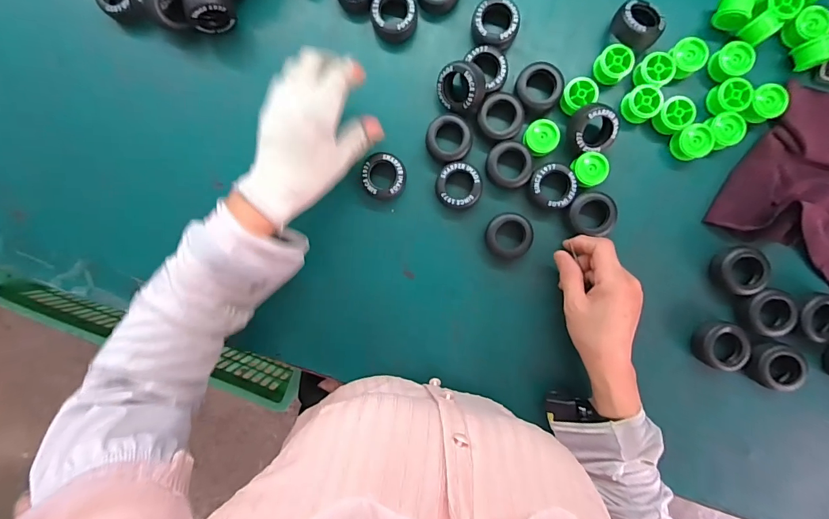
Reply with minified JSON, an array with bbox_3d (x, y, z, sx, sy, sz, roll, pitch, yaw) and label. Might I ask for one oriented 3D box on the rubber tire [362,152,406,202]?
[{"bbox_3d":[-0.033,-0.090,0.438,0.044,0.025,0.048,10,96,3],"label":"rubber tire"}]

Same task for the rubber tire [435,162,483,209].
[{"bbox_3d":[0.048,-0.079,0.435,0.048,0.022,0.047,7,96,3],"label":"rubber tire"}]

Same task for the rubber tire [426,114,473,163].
[{"bbox_3d":[0.038,-0.129,0.429,0.048,0.016,0.047,0,96,4],"label":"rubber tire"}]

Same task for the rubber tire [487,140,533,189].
[{"bbox_3d":[0.101,-0.100,0.428,0.048,0.018,0.047,12,96,2],"label":"rubber tire"}]

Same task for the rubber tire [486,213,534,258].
[{"bbox_3d":[0.102,-0.025,0.436,0.048,0.023,0.047,0,96,4],"label":"rubber tire"}]

